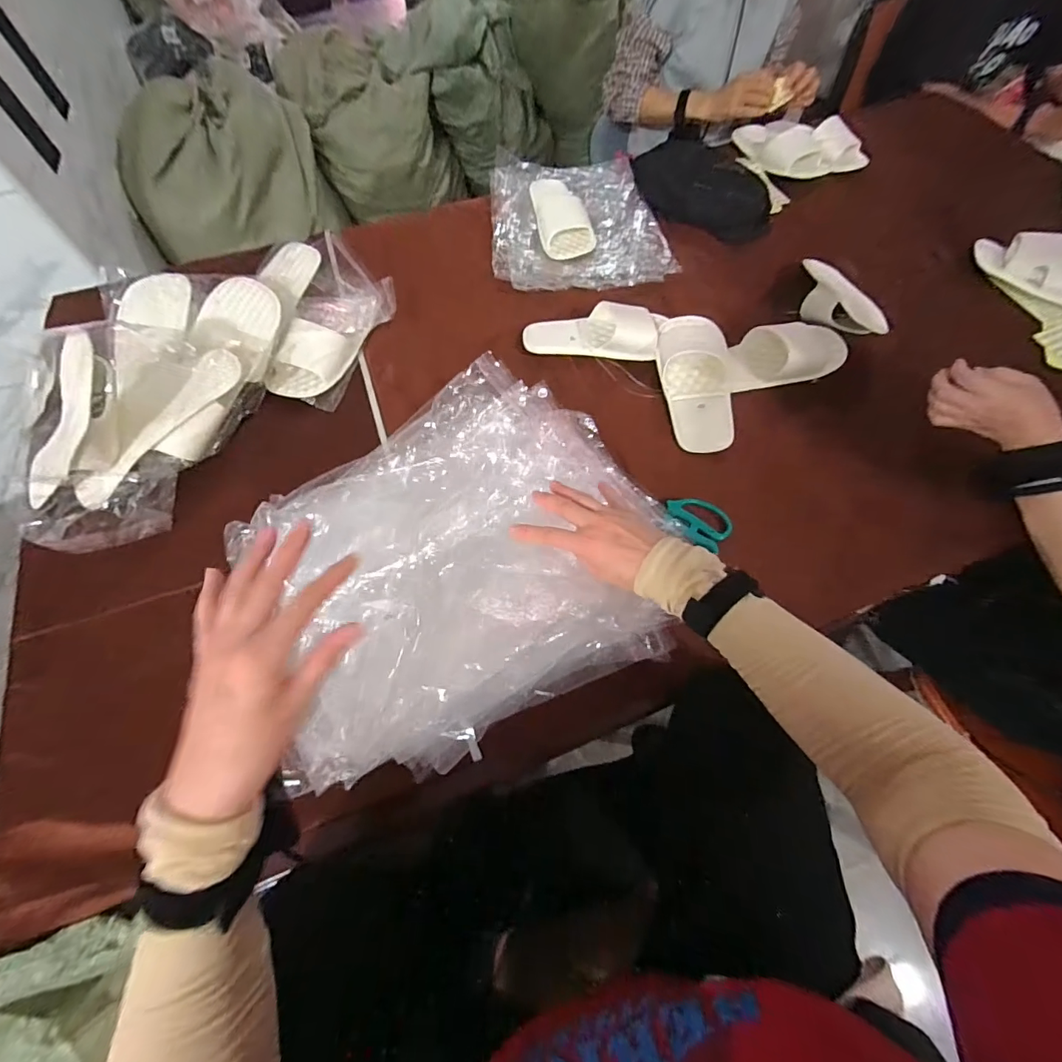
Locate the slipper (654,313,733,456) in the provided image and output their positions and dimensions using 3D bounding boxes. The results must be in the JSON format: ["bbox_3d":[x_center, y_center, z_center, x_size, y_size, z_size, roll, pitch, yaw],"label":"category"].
[{"bbox_3d":[0.241,-0.219,0.666,0.088,0.050,0.225,-3,64,-1],"label":"slipper"}]

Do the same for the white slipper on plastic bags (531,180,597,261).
[{"bbox_3d":[0.051,-0.597,0.861,0.098,0.051,0.224,-11,64,-5],"label":"white slipper on plastic bags"}]

